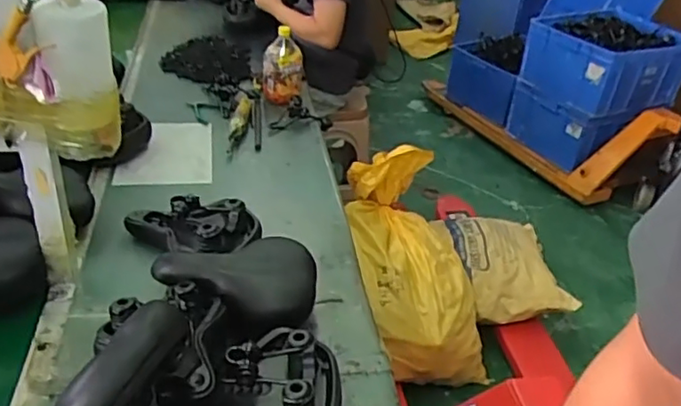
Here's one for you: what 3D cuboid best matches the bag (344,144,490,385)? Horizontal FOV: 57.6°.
[{"bbox_3d":[0.199,0.186,1.845,0.384,0.212,0.719,-8,70,-20],"label":"bag"}]

